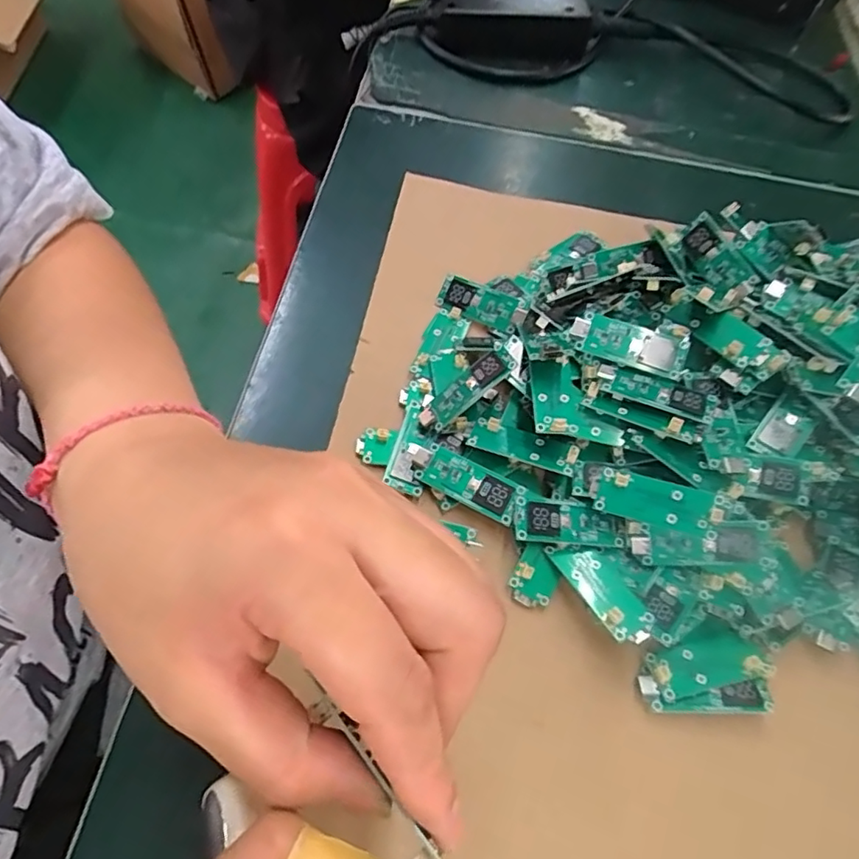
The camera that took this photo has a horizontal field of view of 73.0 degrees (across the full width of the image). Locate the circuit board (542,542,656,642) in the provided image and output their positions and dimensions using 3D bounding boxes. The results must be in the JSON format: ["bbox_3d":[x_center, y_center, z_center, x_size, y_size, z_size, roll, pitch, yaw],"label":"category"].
[{"bbox_3d":[0.070,0.065,0.237,0.019,0.009,0.047,-28,48,-14],"label":"circuit board"}]

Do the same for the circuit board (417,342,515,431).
[{"bbox_3d":[0.017,-0.019,0.272,0.051,0.007,0.017,-40,64,13],"label":"circuit board"}]

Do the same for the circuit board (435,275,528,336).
[{"bbox_3d":[0.027,-0.068,0.313,0.047,0.006,0.020,27,100,14],"label":"circuit board"}]

